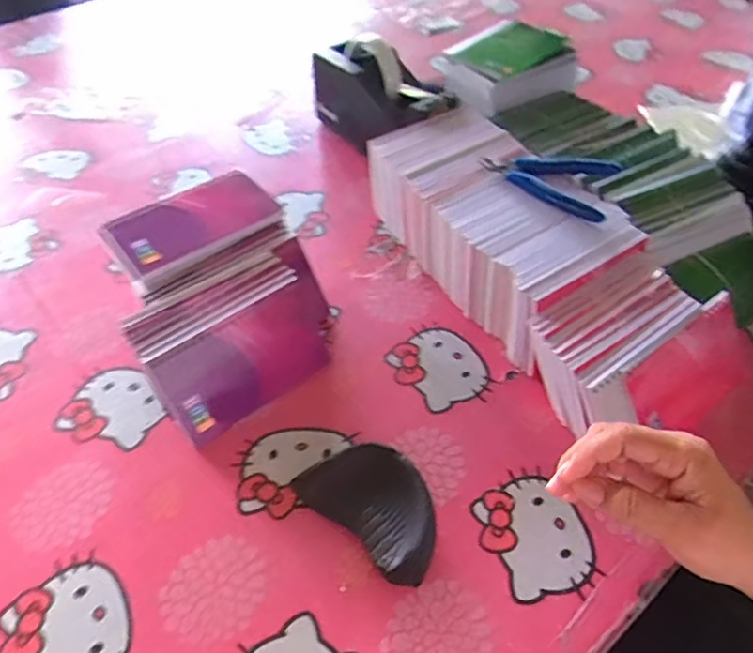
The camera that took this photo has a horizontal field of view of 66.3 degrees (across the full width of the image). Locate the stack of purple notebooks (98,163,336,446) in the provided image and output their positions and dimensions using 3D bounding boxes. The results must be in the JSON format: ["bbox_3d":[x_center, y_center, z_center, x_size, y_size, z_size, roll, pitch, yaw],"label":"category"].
[{"bbox_3d":[-0.133,-0.026,0.482,0.161,0.092,0.180,-32,57,-23],"label":"stack of purple notebooks"}]

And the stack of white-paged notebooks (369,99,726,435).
[{"bbox_3d":[0.129,-0.071,0.525,0.148,0.086,0.343,-24,54,-18],"label":"stack of white-paged notebooks"}]

